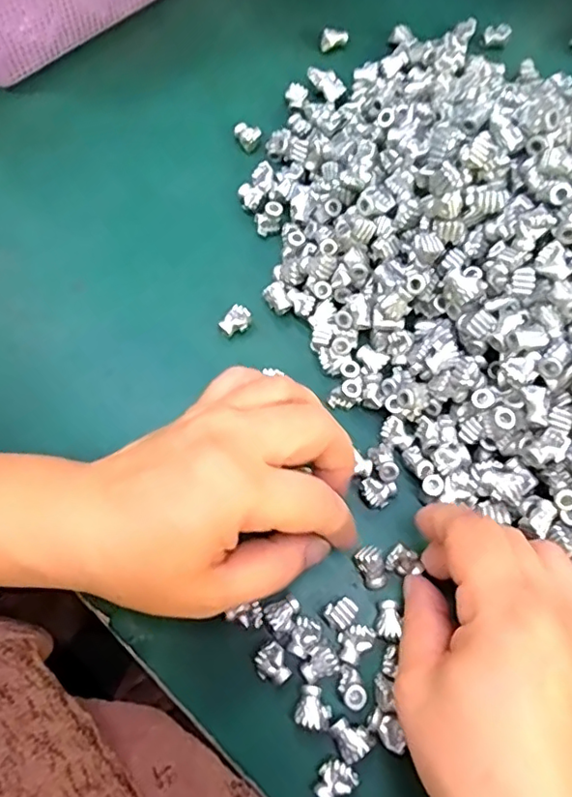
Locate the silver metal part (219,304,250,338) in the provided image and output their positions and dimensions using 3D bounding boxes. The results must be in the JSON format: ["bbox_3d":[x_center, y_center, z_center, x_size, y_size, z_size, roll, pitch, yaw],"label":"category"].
[{"bbox_3d":[-0.027,-0.041,0.308,0.011,0.013,0.016,43,77,15],"label":"silver metal part"}]

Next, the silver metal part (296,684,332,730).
[{"bbox_3d":[0.012,0.131,0.243,0.015,0.007,0.016,18,72,8],"label":"silver metal part"}]

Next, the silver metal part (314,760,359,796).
[{"bbox_3d":[0.020,0.156,0.234,0.017,0.010,0.012,-38,74,-11],"label":"silver metal part"}]

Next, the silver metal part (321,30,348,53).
[{"bbox_3d":[0.032,-0.236,0.376,0.018,0.008,0.011,5,71,4],"label":"silver metal part"}]

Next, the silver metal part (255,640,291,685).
[{"bbox_3d":[-0.006,0.115,0.248,0.013,0.007,0.016,-18,71,-4],"label":"silver metal part"}]

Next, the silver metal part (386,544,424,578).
[{"bbox_3d":[0.054,0.075,0.260,0.015,0.007,0.013,38,76,14],"label":"silver metal part"}]

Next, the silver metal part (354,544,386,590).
[{"bbox_3d":[0.039,0.078,0.263,0.012,0.012,0.019,-22,71,-5],"label":"silver metal part"}]

